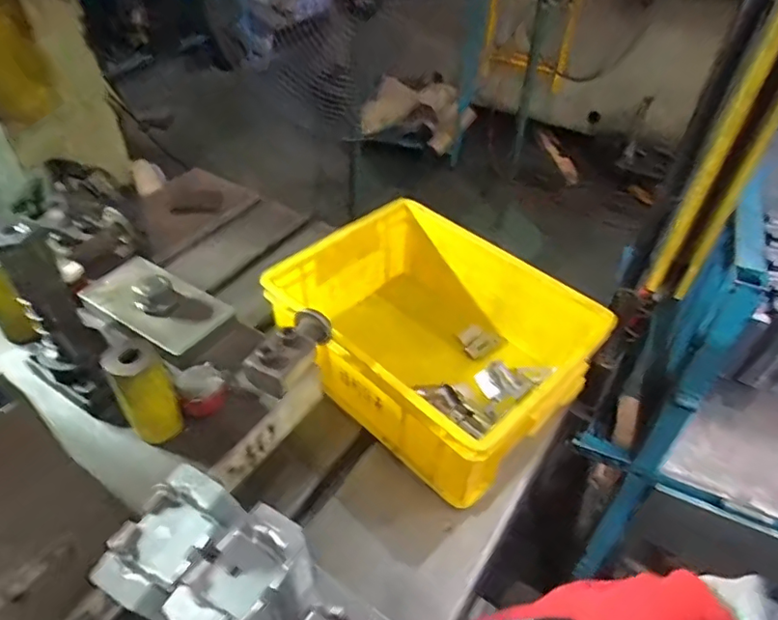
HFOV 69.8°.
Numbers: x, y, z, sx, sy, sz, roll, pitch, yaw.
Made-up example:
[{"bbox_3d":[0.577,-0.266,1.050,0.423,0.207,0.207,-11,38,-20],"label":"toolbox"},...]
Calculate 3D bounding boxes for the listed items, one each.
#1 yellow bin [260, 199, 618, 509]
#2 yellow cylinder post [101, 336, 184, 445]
[{"bbox_3d":[0.051,0.038,0.694,0.342,0.152,0.262,32,51,28],"label":"yellow bin"},{"bbox_3d":[-0.202,0.069,0.466,0.040,0.096,0.033,-20,47,-21],"label":"yellow cylinder post"}]

